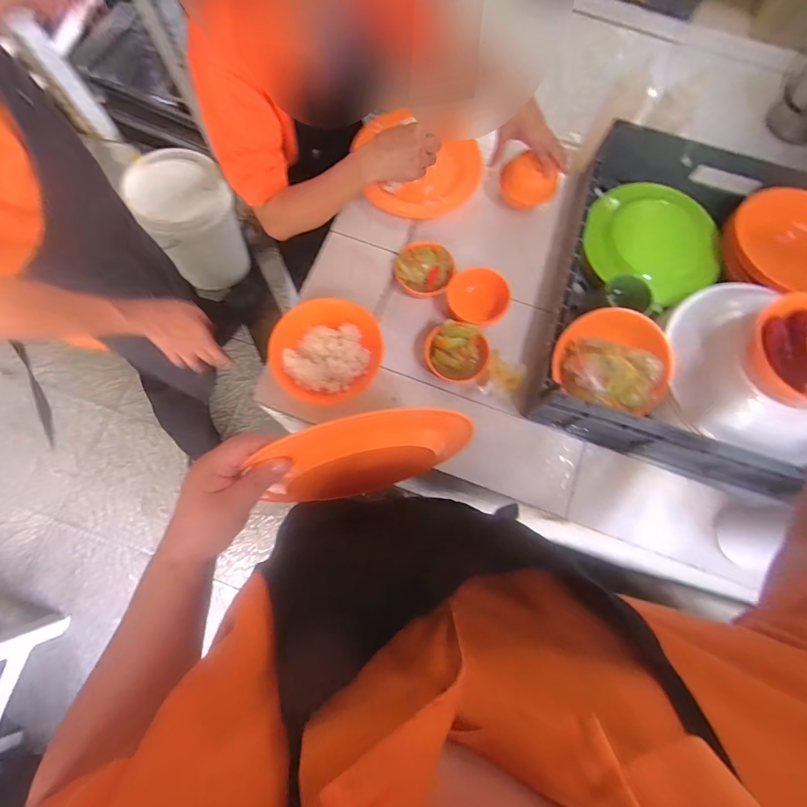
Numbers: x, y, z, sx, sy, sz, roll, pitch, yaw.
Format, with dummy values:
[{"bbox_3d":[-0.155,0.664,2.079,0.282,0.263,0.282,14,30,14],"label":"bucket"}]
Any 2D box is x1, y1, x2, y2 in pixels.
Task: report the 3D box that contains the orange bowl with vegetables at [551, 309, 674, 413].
[{"bbox_3d":[0.330,-0.069,0.619,0.177,0.065,0.127,13,76,2],"label":"orange bowl with vegetables"}]

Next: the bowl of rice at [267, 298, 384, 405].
[{"bbox_3d":[-0.120,-0.082,0.626,0.172,0.069,0.161,-22,78,-7],"label":"bowl of rice"}]

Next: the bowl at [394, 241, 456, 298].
[{"bbox_3d":[0.037,-0.240,0.710,0.101,0.041,0.090,31,78,6],"label":"bowl"}]

